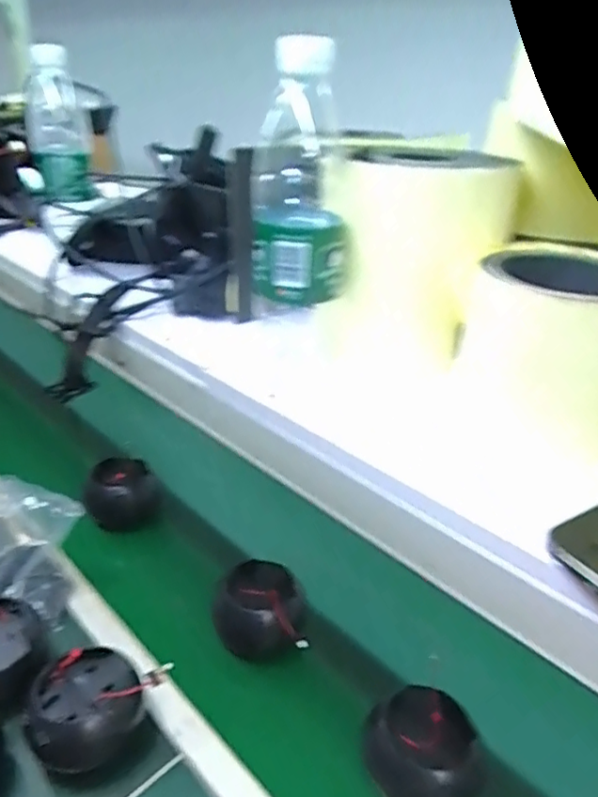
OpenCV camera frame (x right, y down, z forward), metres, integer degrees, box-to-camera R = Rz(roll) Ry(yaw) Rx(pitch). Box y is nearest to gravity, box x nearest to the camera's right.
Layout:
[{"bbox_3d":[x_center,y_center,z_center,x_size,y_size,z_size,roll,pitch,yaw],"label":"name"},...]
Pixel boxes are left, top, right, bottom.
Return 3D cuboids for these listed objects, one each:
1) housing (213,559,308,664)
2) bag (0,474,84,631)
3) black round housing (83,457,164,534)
[{"bbox_3d":[-0.058,0.303,0.818,0.136,0.115,0.107,10,29,12],"label":"housing"},{"bbox_3d":[-0.414,0.213,0.869,0.178,0.166,0.089,13,30,18],"label":"bag"},{"bbox_3d":[-0.319,0.174,1.075,0.132,0.111,0.095,-2,29,-9],"label":"black round housing"}]

